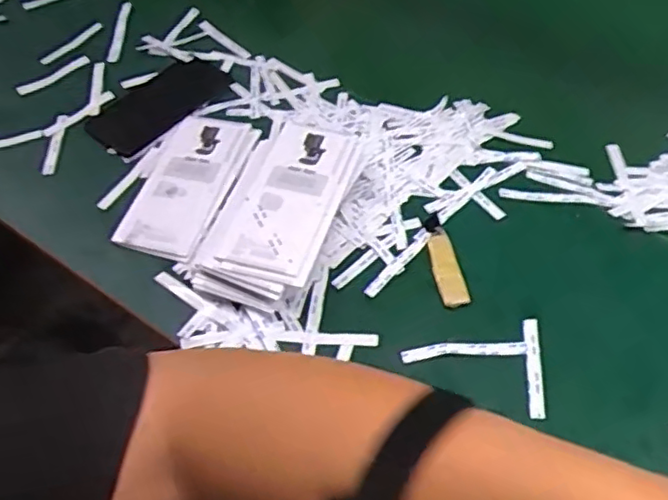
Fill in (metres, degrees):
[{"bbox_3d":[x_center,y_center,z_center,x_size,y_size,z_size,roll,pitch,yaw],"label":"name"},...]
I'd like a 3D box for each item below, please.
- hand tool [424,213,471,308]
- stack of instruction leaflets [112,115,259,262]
[{"bbox_3d":[0.098,0.006,0.590,0.024,0.007,0.104,-8,54,-6],"label":"hand tool"},{"bbox_3d":[-0.140,-0.069,0.634,0.087,0.011,0.178,15,55,11],"label":"stack of instruction leaflets"}]

